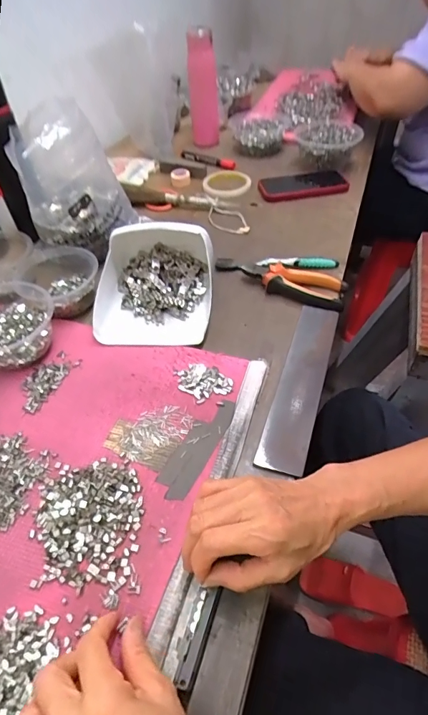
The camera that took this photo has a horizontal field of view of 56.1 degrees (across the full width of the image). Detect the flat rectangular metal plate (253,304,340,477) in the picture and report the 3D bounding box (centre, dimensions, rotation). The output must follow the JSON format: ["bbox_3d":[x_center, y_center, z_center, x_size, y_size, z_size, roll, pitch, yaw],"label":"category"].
[{"bbox_3d":[0.105,0.022,0.475,0.049,0.009,0.247,13,52,15],"label":"flat rectangular metal plate"}]

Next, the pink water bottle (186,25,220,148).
[{"bbox_3d":[-0.025,-0.609,0.915,0.062,0.214,0.053,-9,49,-3],"label":"pink water bottle"}]

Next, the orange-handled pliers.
[{"bbox_3d":[0.097,-0.119,0.589,0.195,0.024,0.057,24,55,23],"label":"orange-handled pliers"}]

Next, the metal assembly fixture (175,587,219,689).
[{"bbox_3d":[-0.015,0.200,0.291,0.016,0.005,0.061,12,52,15],"label":"metal assembly fixture"}]

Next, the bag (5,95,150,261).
[{"bbox_3d":[-0.207,-0.264,0.610,0.155,0.189,0.152,-21,51,-13],"label":"bag"}]

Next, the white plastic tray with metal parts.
[{"bbox_3d":[-0.083,-0.109,0.545,0.158,0.076,0.177,0,49,5],"label":"white plastic tray with metal parts"}]

